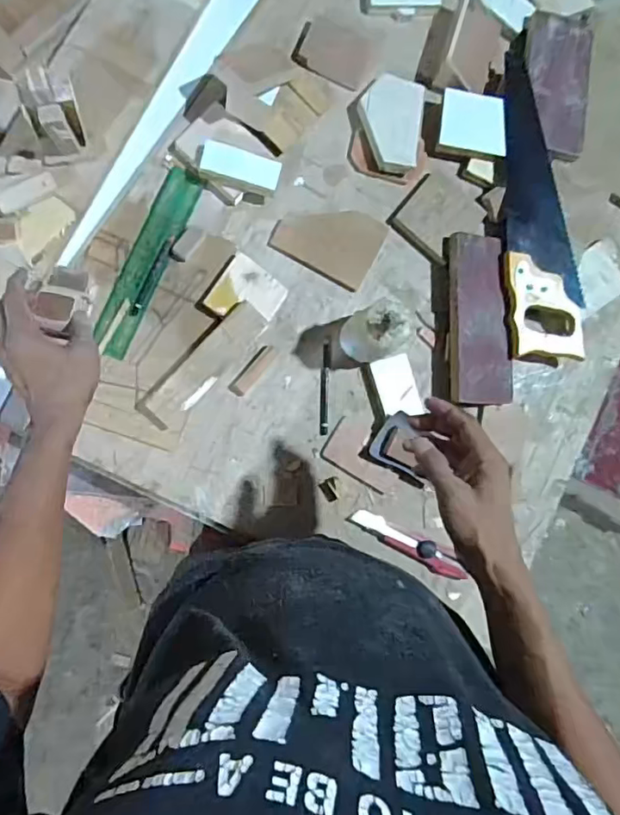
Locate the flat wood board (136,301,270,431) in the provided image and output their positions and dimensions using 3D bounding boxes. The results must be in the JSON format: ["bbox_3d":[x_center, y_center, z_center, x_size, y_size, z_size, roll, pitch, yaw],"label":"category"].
[{"bbox_3d":[-0.131,-0.051,0.664,0.049,0.034,0.185,44,83,-4],"label":"flat wood board"}]

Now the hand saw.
[{"bbox_3d":[0.291,-0.282,0.732,0.108,0.035,0.445,-11,90,-8],"label":"hand saw"}]

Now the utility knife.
[{"bbox_3d":[0.128,0.178,0.703,0.164,0.022,0.031,30,85,-6],"label":"utility knife"}]

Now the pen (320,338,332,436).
[{"bbox_3d":[0.020,-0.027,0.702,0.012,0.004,0.122,3,88,-8],"label":"pen"}]

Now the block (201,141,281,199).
[{"bbox_3d":[-0.086,-0.298,0.677,0.096,0.023,0.043,12,87,-7],"label":"block"}]

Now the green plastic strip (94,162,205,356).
[{"bbox_3d":[-0.202,-0.182,0.675,0.049,0.007,0.249,22,83,-7],"label":"green plastic strip"}]

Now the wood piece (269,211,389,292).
[{"bbox_3d":[0.026,-0.224,0.705,0.130,0.012,0.093,27,85,-6],"label":"wood piece"}]

